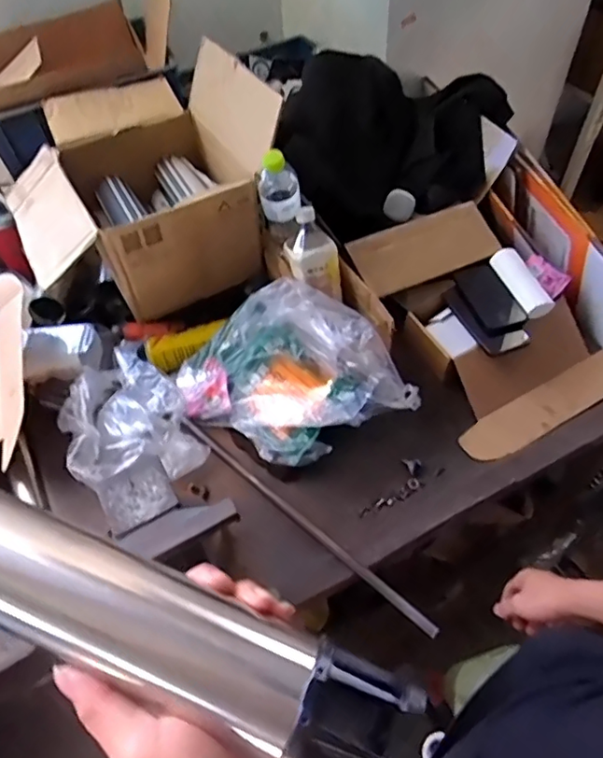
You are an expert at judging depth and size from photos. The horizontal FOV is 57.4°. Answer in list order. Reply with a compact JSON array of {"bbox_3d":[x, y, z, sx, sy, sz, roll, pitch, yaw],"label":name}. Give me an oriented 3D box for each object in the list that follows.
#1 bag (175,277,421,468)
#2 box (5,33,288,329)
[{"bbox_3d":[-0.021,-0.007,0.847,0.363,0.162,0.203,22,57,19],"label":"bag"},{"bbox_3d":[-0.299,-0.362,0.971,0.414,0.268,0.403,-25,56,-15],"label":"box"}]

